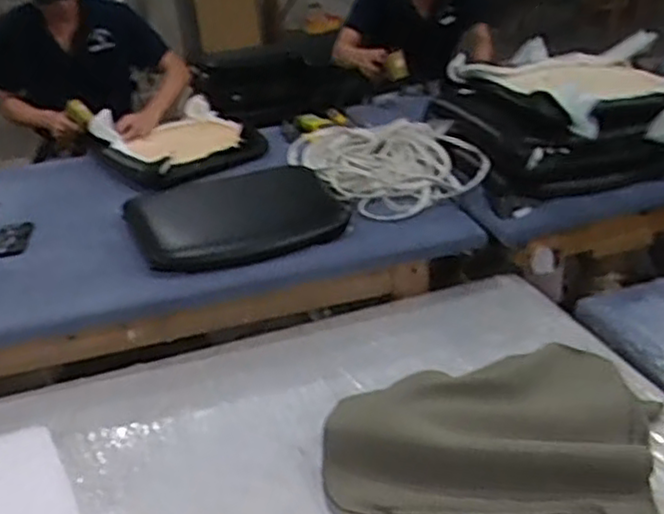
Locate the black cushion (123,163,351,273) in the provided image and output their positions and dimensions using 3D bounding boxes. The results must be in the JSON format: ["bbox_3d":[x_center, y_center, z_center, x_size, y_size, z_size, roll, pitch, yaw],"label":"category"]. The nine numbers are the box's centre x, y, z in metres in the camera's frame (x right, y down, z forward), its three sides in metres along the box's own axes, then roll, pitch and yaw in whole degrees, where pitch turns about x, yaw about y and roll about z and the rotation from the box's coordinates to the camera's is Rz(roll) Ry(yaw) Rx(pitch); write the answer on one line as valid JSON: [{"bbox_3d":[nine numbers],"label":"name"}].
[{"bbox_3d":[-0.225,-0.091,1.694,0.507,0.073,0.440,-6,27,-1],"label":"black cushion"}]

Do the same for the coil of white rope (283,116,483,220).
[{"bbox_3d":[0.122,-0.265,1.852,0.350,0.090,0.509,-17,29,-21],"label":"coil of white rope"}]

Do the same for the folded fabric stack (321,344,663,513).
[{"bbox_3d":[0.254,0.264,1.162,0.510,0.105,0.378,1,29,8],"label":"folded fabric stack"}]

